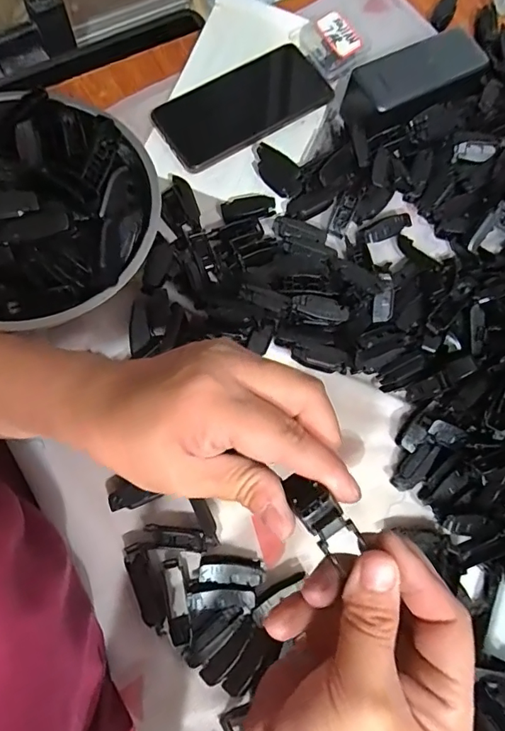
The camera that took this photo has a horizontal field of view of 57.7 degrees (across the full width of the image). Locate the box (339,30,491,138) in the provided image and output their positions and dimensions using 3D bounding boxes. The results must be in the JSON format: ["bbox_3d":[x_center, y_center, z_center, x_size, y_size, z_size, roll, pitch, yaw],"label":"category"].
[{"bbox_3d":[0.151,-0.268,0.436,0.131,0.033,0.057,-26,78,-10],"label":"box"}]

